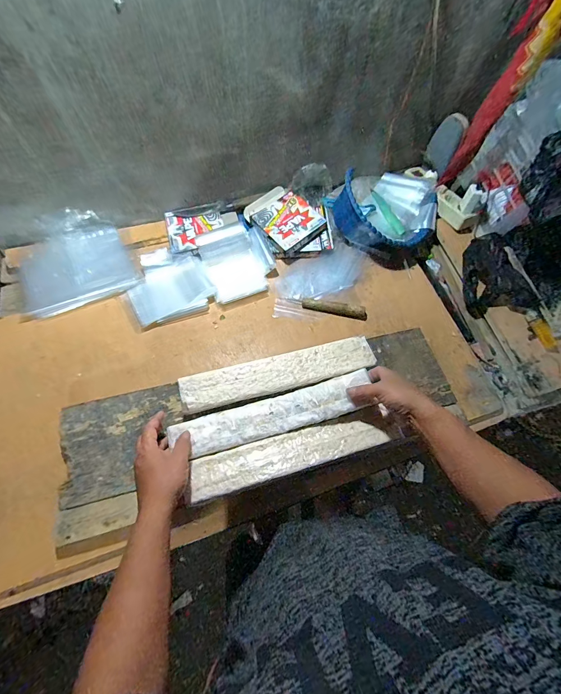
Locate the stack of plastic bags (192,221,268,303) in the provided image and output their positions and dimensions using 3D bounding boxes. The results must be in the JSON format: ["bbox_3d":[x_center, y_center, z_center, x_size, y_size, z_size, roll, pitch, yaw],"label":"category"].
[{"bbox_3d":[-0.119,-0.206,0.766,0.134,0.046,0.198,-21,68,-11],"label":"stack of plastic bags"}]

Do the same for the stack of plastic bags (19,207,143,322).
[{"bbox_3d":[-0.485,-0.197,0.743,0.235,0.028,0.218,-25,77,-13],"label":"stack of plastic bags"}]

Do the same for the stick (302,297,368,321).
[{"bbox_3d":[0.127,-0.090,0.737,0.151,0.023,0.026,8,65,2],"label":"stick"}]

